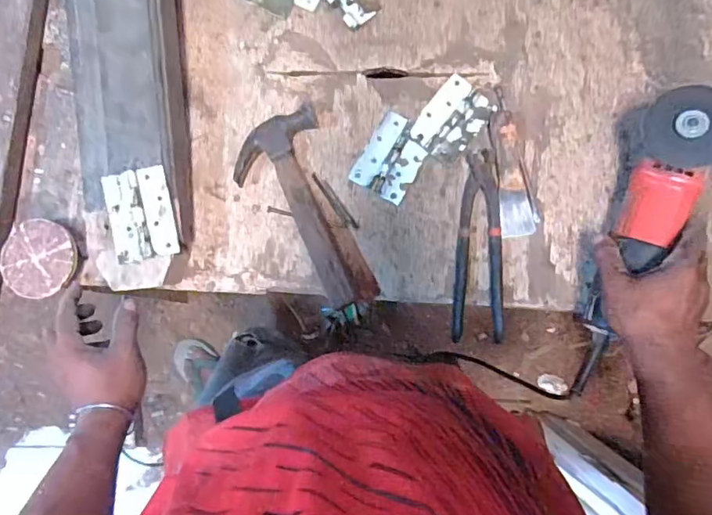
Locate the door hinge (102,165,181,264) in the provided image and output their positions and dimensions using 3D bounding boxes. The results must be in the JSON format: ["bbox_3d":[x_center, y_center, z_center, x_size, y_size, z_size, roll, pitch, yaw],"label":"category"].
[{"bbox_3d":[-0.238,-0.047,0.563,0.069,0.008,0.096,-11,90,1],"label":"door hinge"}]

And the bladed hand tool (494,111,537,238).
[{"bbox_3d":[0.185,-0.097,0.593,0.039,0.021,0.143,-3,83,4],"label":"bladed hand tool"}]

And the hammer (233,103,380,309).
[{"bbox_3d":[-0.066,-0.051,0.598,0.113,0.034,0.241,-20,82,2],"label":"hammer"}]

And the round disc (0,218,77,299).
[{"bbox_3d":[-0.377,0.002,0.603,0.085,0.014,0.089,0,84,4],"label":"round disc"}]

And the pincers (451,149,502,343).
[{"bbox_3d":[0.144,-0.014,0.586,0.056,0.017,0.217,3,84,5],"label":"pincers"}]

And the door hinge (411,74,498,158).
[{"bbox_3d":[0.117,-0.165,0.607,0.064,0.010,0.095,36,87,7],"label":"door hinge"}]

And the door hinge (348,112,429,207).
[{"bbox_3d":[0.045,-0.120,0.608,0.067,0.008,0.096,30,86,7],"label":"door hinge"}]

